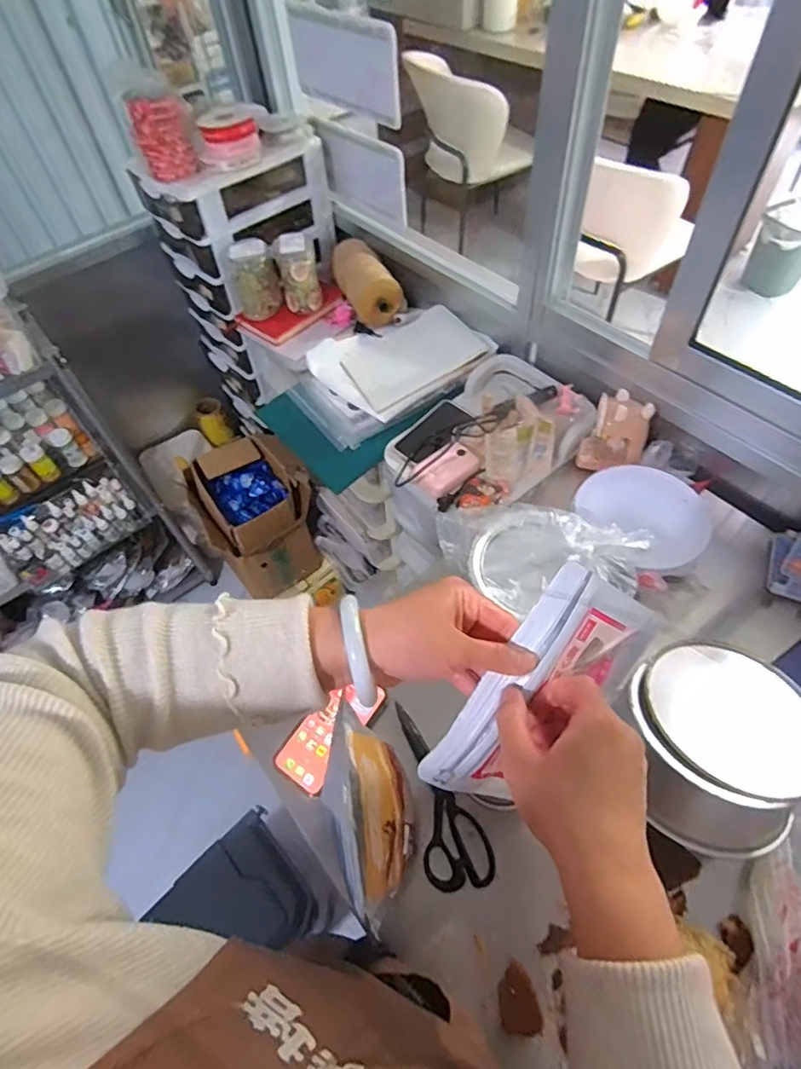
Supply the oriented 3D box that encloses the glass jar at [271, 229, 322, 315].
[{"bbox_3d":[-0.219,-0.558,1.190,0.086,0.126,0.082,-14,56,-5],"label":"glass jar"}]

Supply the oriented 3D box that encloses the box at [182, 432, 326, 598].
[{"bbox_3d":[-0.354,-0.040,1.432,0.273,0.287,0.318,-32,59,-16],"label":"box"}]

